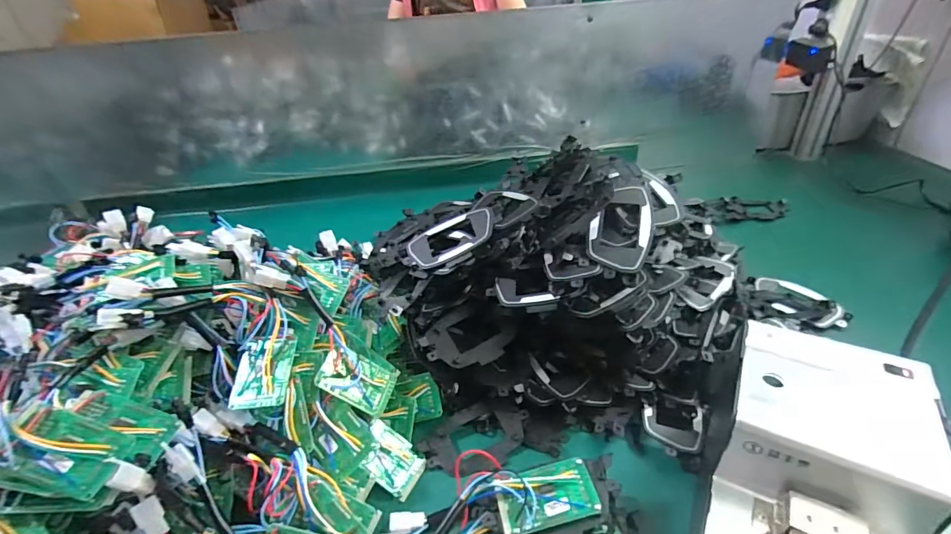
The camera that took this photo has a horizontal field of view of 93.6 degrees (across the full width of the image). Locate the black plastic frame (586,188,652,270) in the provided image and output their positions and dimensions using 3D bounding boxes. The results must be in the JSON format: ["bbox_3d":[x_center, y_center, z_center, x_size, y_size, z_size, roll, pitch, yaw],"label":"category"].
[{"bbox_3d":[0.146,-0.042,0.450,0.060,0.010,0.100,7,63,20],"label":"black plastic frame"}]

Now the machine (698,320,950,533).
[{"bbox_3d":[0.249,0.166,0.343,0.126,0.143,0.183,16,41,26],"label":"machine"}]

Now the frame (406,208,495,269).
[{"bbox_3d":[-0.026,-0.031,0.500,0.101,0.014,0.061,-28,45,2],"label":"frame"}]

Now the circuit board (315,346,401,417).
[{"bbox_3d":[-0.118,0.112,0.453,0.011,0.076,0.053,-27,33,49],"label":"circuit board"}]

